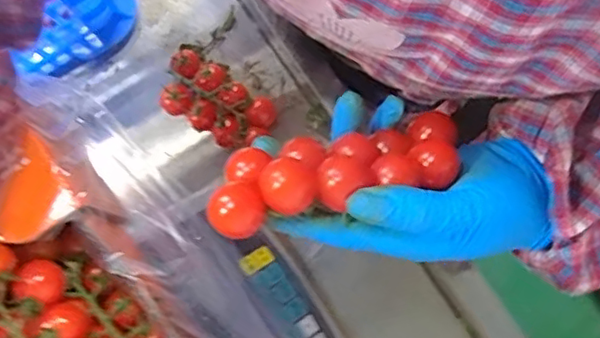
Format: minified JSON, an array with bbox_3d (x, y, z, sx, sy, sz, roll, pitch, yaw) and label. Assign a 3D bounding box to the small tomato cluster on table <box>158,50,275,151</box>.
[{"bbox_3d":[-0.075,-0.059,0.526,0.102,0.029,0.057,33,82,6],"label":"small tomato cluster on table"}]

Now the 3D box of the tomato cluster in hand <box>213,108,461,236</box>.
[{"bbox_3d":[0.020,-0.001,0.289,0.129,0.031,0.040,-15,80,-19],"label":"tomato cluster in hand"}]

